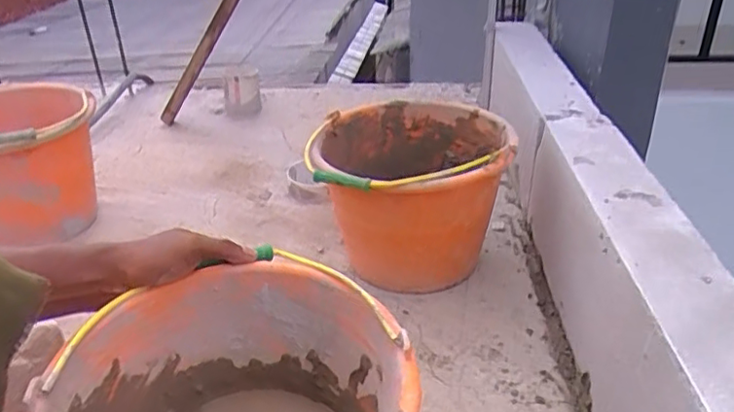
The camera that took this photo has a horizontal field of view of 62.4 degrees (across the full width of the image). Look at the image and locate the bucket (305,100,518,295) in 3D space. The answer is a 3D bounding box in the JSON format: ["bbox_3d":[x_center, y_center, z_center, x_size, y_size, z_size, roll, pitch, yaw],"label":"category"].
[{"bbox_3d":[0.065,-0.015,0.948,0.300,0.220,0.321,3,31,7],"label":"bucket"}]

